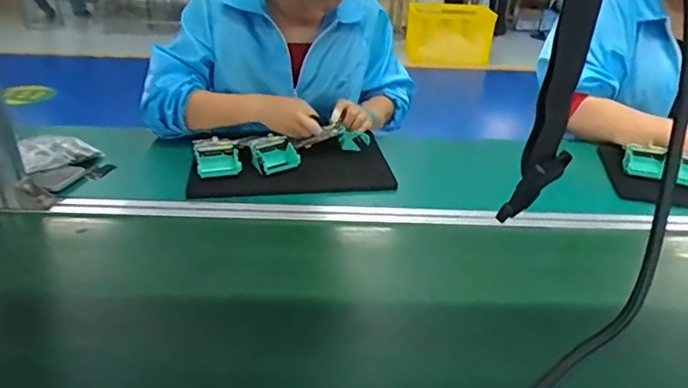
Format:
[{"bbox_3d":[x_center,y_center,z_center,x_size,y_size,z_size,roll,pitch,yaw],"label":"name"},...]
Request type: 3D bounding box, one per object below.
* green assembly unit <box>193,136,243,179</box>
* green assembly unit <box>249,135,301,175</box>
[{"bbox_3d":[-0.213,-0.062,0.867,0.072,0.037,0.072,-9,33,-19],"label":"green assembly unit"},{"bbox_3d":[-0.121,-0.067,0.884,0.079,0.037,0.058,-16,36,-29],"label":"green assembly unit"}]

